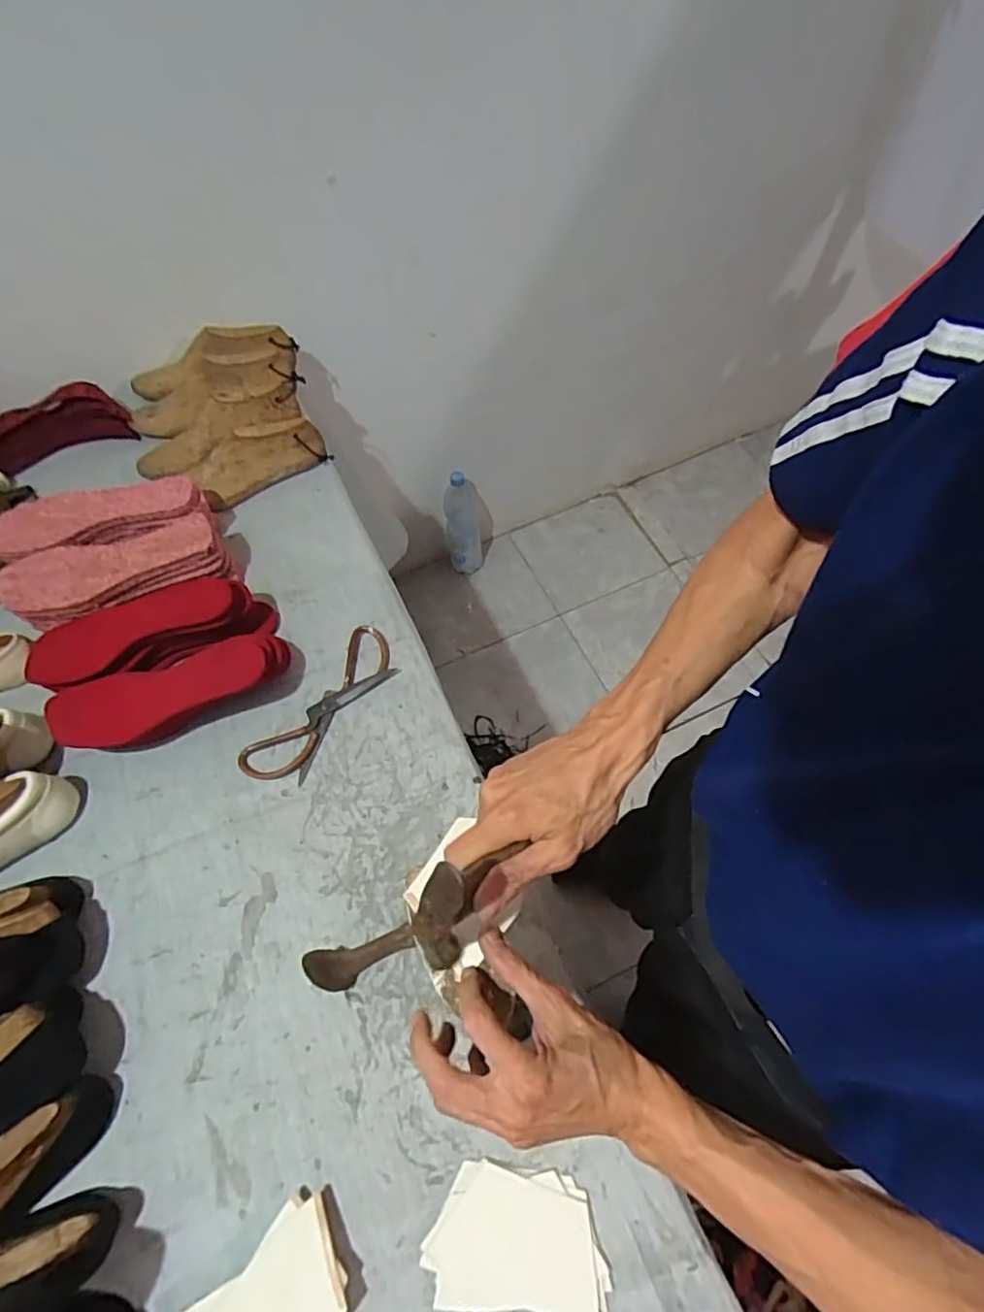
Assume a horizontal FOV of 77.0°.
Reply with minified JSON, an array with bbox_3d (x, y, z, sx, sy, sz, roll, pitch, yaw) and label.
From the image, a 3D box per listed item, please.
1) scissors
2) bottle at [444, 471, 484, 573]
[{"bbox_3d":[-0.193,0.057,0.714,0.075,0.010,0.217,34,68,18],"label":"scissors"},{"bbox_3d":[-0.073,-0.342,1.584,0.091,0.320,0.092,-8,62,-2],"label":"bottle"}]

